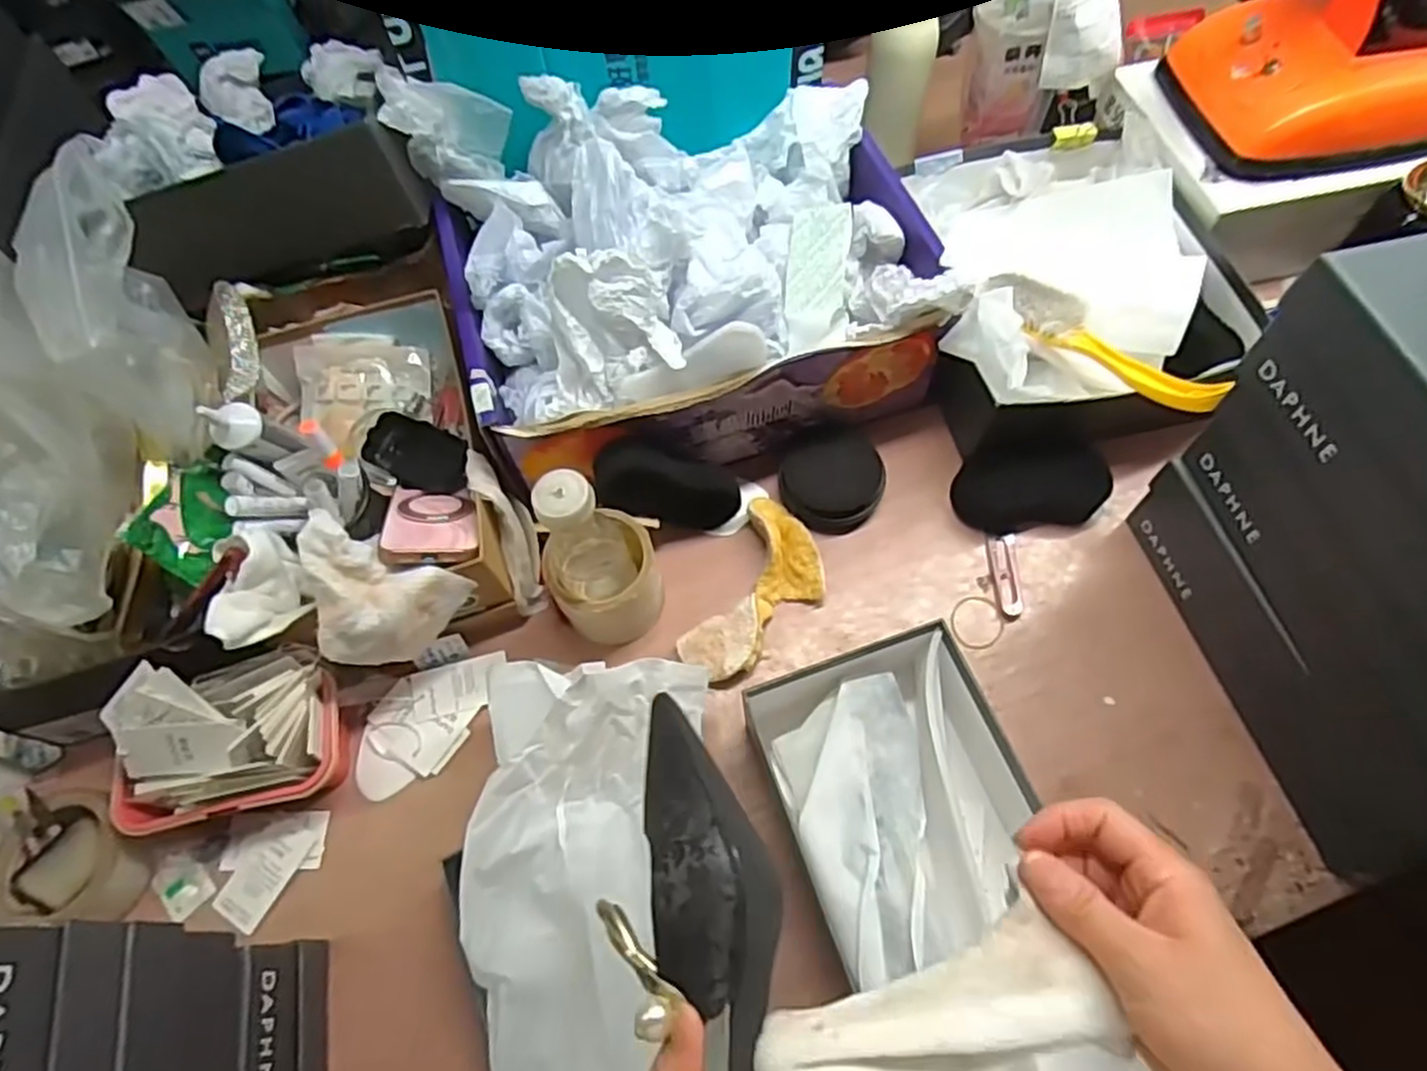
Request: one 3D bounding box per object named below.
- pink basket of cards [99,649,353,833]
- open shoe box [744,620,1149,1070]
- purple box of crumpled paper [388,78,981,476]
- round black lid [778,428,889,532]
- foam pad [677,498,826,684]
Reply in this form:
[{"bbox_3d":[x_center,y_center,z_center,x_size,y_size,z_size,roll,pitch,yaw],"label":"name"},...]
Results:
[{"bbox_3d":[-0.370,0.157,0.580,0.164,0.103,0.106,-13,63,-3],"label":"pink basket of cards"},{"bbox_3d":[0.147,0.221,0.517,0.161,0.100,0.297,-17,64,-5],"label":"open shoe box"},{"bbox_3d":[-0.025,-0.233,0.664,0.389,0.192,0.284,-15,63,-4],"label":"purple box of crumpled paper"},{"bbox_3d":[0.110,-0.051,0.704,0.091,0.028,0.093,-2,63,3],"label":"round black lid"},{"bbox_3d":[0.042,0.049,0.647,0.086,0.038,0.163,23,67,14],"label":"foam pad"}]

